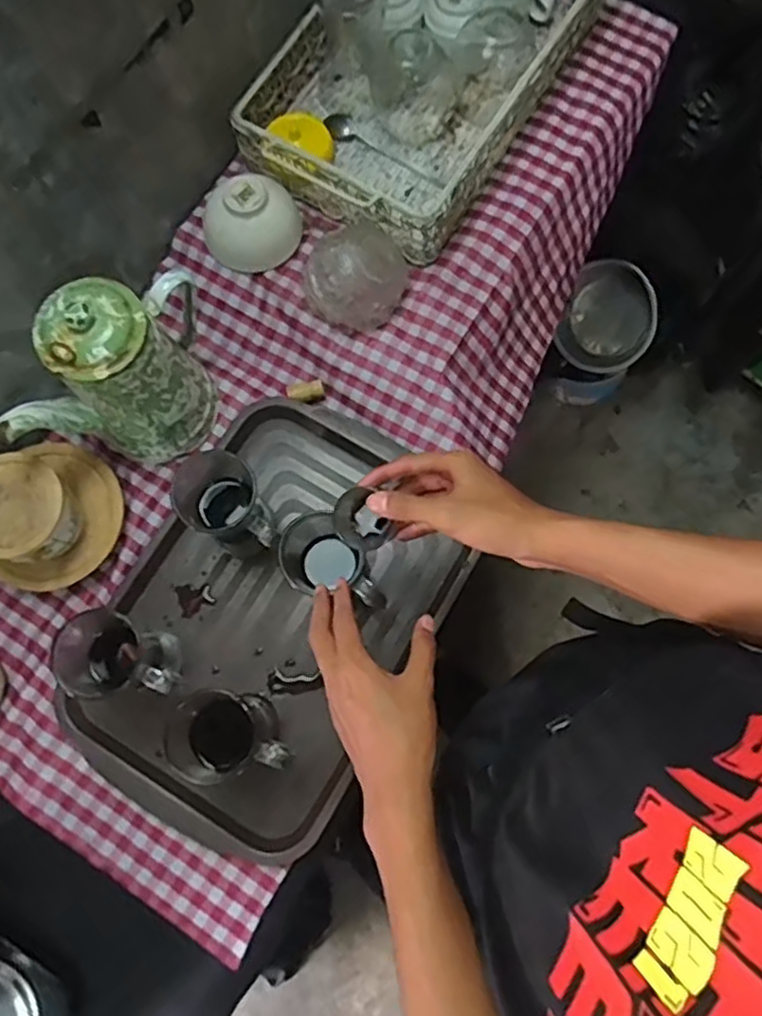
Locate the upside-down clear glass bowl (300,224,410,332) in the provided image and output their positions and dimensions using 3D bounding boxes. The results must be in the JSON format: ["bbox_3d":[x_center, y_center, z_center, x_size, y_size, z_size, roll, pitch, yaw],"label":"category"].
[{"bbox_3d":[-0.026,-0.253,0.741,0.111,0.078,0.100,-18,76,-4],"label":"upside-down clear glass bowl"}]

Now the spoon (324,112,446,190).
[{"bbox_3d":[0.007,-0.418,0.807,0.163,0.008,0.033,30,78,8],"label":"spoon"}]

